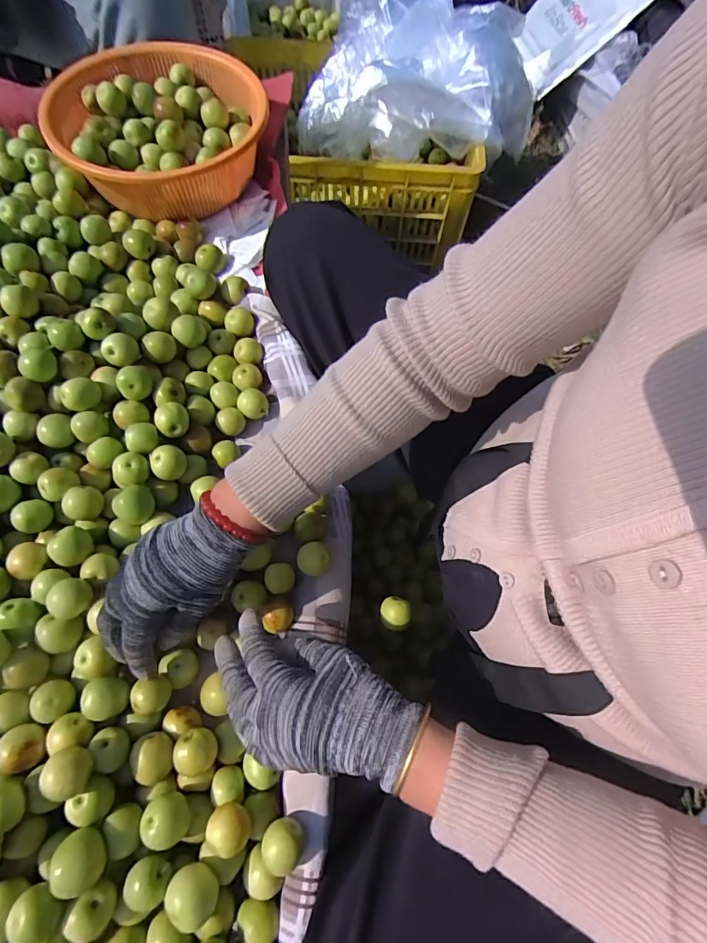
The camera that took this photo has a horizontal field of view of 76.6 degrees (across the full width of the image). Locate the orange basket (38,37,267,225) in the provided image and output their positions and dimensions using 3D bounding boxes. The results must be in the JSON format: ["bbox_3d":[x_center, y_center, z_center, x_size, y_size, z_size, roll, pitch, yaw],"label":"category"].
[{"bbox_3d":[-0.244,-0.444,0.575,0.241,0.073,0.274,-4,69,-4],"label":"orange basket"}]

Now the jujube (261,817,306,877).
[{"bbox_3d":[-0.053,0.281,0.338,0.030,0.028,0.029,12,69,3],"label":"jujube"}]

